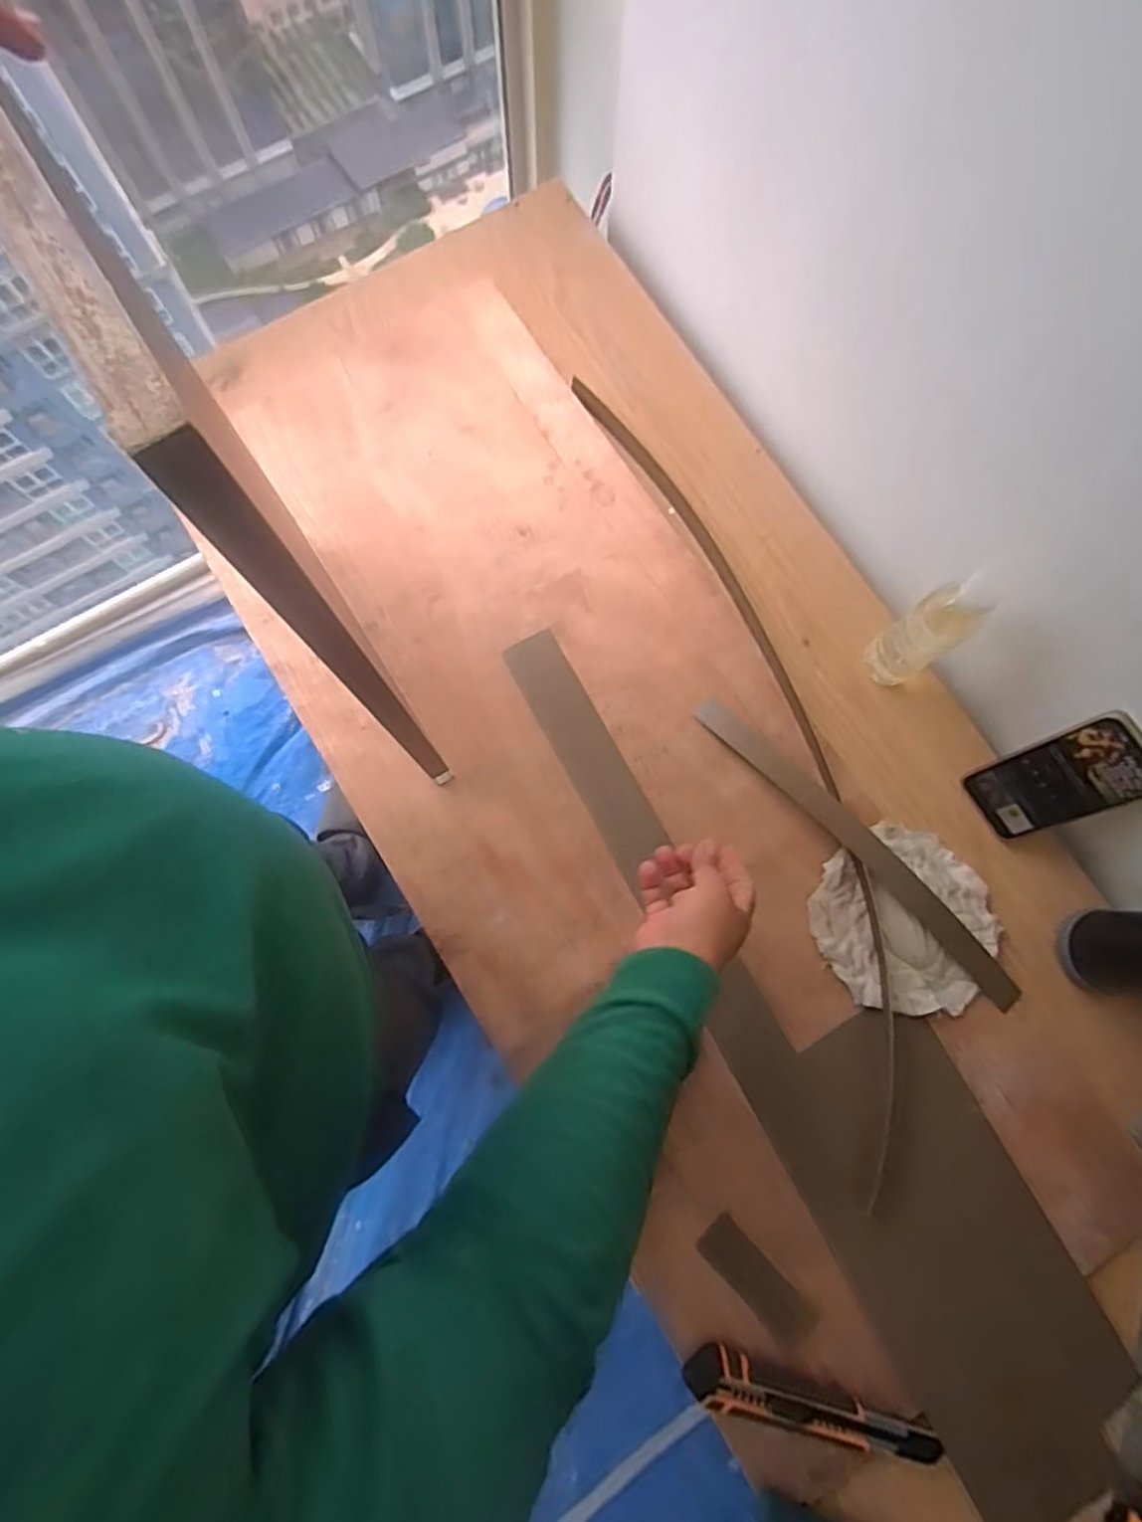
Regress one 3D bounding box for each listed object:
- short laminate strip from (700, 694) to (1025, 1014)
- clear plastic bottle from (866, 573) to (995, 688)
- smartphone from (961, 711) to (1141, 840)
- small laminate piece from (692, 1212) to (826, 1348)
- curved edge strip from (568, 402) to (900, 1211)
[{"bbox_3d":[0.293,0.085,0.711,0.415,0.024,0.037,44,81,8],"label":"short laminate strip"},{"bbox_3d":[0.340,-0.121,0.688,0.046,0.168,0.058,-32,80,-7],"label":"clear plastic bottle"},{"bbox_3d":[0.466,0.020,0.670,0.014,0.166,0.081,-25,79,-30],"label":"smartphone"},{"bbox_3d":[0.169,0.470,0.632,0.042,0.011,0.114,-41,83,-21],"label":"small laminate piece"},{"bbox_3d":[0.194,-0.039,0.735,0.121,0.026,0.886,-17,79,-4],"label":"curved edge strip"}]

